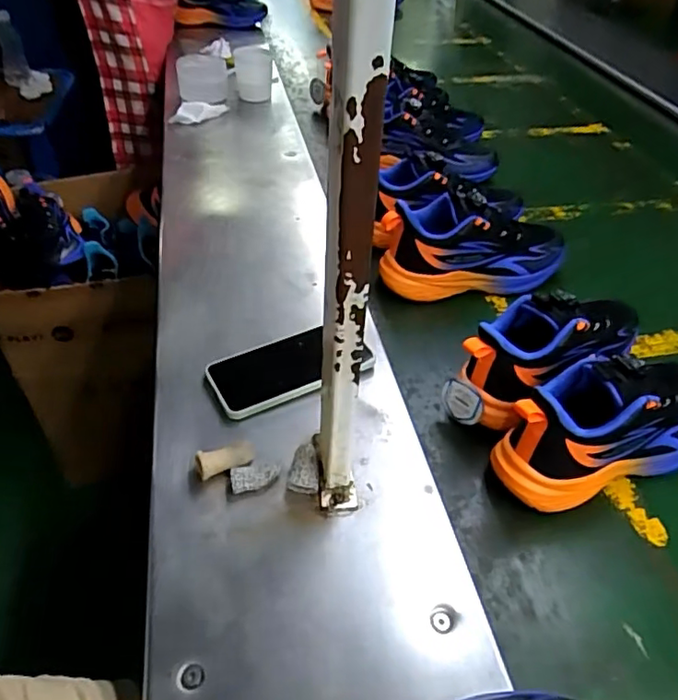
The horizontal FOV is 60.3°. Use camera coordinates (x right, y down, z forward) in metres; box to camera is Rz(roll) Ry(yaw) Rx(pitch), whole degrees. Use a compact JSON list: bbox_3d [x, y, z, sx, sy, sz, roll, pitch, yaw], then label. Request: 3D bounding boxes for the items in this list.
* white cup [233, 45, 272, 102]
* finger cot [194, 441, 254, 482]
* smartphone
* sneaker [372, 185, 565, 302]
[{"bbox_3d":[-0.169,-0.551,1.160,0.077,0.079,0.082,-3,41,-3],"label":"white cup"},{"bbox_3d":[-0.097,0.095,0.503,0.049,0.020,0.024,-17,47,-20],"label":"finger cot"},{"bbox_3d":[-0.051,0.016,0.591,0.157,0.018,0.077,-20,41,-22],"label":"smartphone"},{"bbox_3d":[0.168,-0.135,0.722,0.237,0.105,0.095,-1,41,-2],"label":"sneaker"}]

